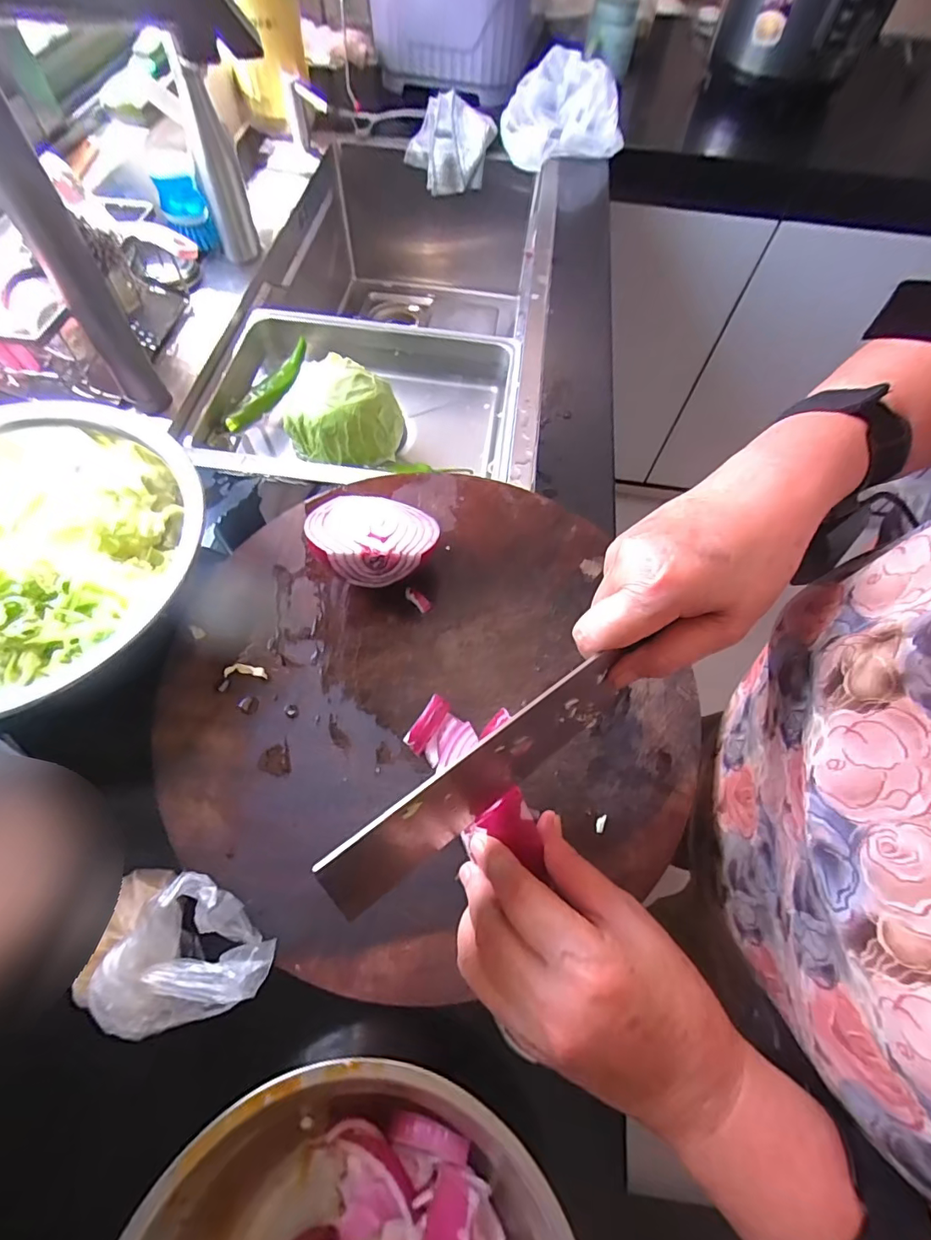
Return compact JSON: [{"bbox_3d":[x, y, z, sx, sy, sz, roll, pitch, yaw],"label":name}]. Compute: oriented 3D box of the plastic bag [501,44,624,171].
[{"bbox_3d":[0.166,-0.854,0.834,0.193,0.121,0.211,9,63,3],"label":"plastic bag"}]

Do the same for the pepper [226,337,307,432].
[{"bbox_3d":[-0.233,-0.287,0.606,0.035,0.026,0.167,17,63,7],"label":"pepper"}]

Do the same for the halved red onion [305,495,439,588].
[{"bbox_3d":[-0.067,-0.057,0.362,0.088,0.038,0.067,2,47,-9],"label":"halved red onion"}]

